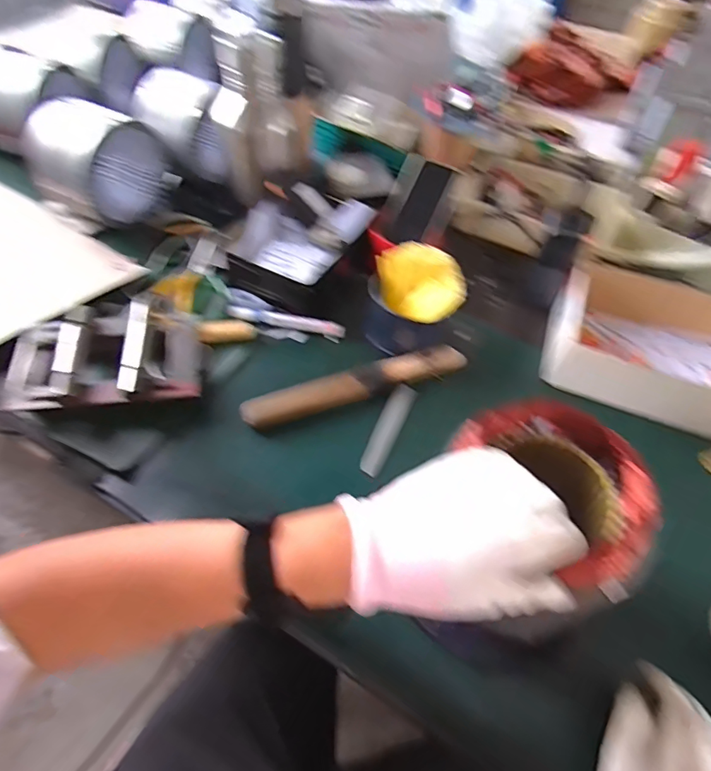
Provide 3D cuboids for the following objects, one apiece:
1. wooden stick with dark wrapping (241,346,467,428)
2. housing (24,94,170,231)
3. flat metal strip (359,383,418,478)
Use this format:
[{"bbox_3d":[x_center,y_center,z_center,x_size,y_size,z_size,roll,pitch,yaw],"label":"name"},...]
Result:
[{"bbox_3d":[0.005,-0.002,0.591,0.277,0.028,0.032,-17,56,-16],"label":"wooden stick with dark wrapping"},{"bbox_3d":[-0.372,-0.323,0.721,0.146,0.139,0.137,24,55,14],"label":"housing"},{"bbox_3d":[0.038,0.050,0.573,0.028,0.007,0.121,27,59,4],"label":"flat metal strip"}]

